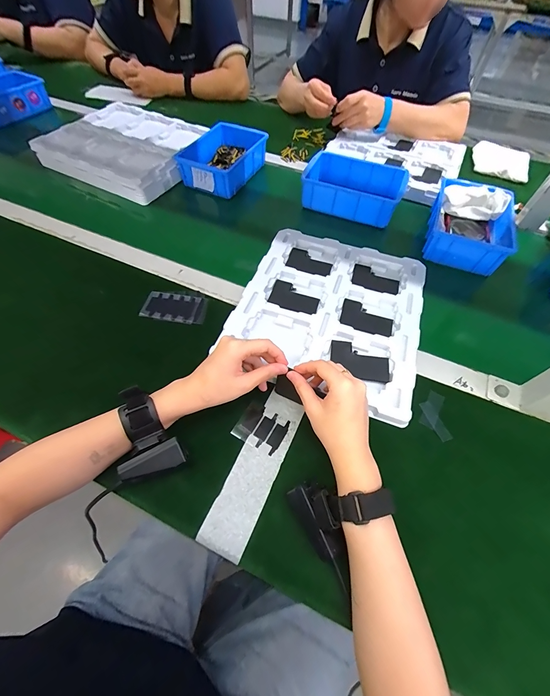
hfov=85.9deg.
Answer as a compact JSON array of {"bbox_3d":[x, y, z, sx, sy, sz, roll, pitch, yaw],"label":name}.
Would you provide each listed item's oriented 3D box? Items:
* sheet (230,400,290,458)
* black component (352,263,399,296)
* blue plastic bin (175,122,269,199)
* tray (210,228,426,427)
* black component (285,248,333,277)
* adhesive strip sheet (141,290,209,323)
[{"bbox_3d":[-0.017,0.100,0.369,0.059,0.004,0.050,27,61,15],"label":"sheet"},{"bbox_3d":[0.162,-0.110,0.478,0.074,0.009,0.051,19,59,11],"label":"black component"},{"bbox_3d":[-0.111,-0.443,0.683,0.142,0.058,0.225,23,60,13],"label":"blue plastic bin"},{"bbox_3d":[0.089,-0.066,0.467,0.269,0.017,0.299,18,59,10],"label":"tray"},{"bbox_3d":[0.063,-0.153,0.526,0.078,0.008,0.055,15,59,8],"label":"black component"},{"bbox_3d":[-0.157,-0.068,0.472,0.102,0.008,0.052,8,65,7],"label":"adhesive strip sheet"}]

